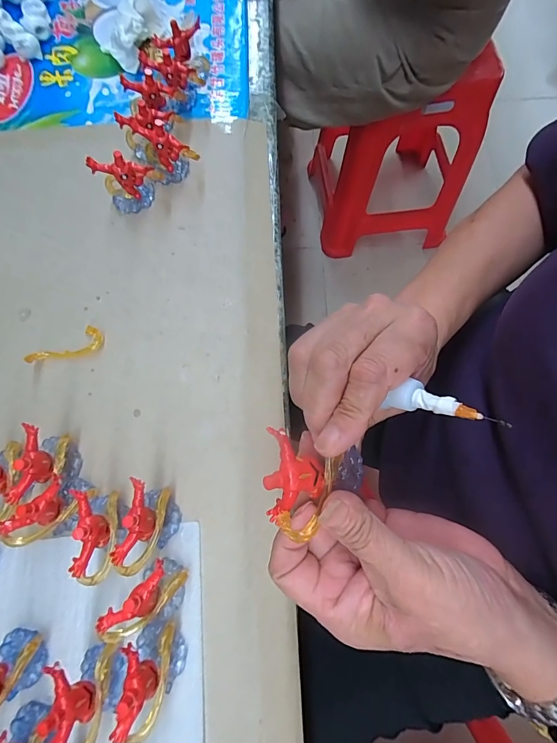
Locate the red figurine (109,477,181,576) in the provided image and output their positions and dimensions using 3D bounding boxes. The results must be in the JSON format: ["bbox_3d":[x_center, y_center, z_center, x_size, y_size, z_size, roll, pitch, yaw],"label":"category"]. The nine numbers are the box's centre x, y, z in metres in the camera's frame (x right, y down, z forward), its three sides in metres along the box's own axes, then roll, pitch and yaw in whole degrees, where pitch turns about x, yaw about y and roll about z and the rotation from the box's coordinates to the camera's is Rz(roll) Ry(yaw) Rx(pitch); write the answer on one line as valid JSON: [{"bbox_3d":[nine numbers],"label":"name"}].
[{"bbox_3d":[-0.087,0.100,0.242,0.030,0.050,0.054,-1,73,-1],"label":"red figurine"}]

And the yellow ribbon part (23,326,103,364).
[{"bbox_3d":[-0.172,-0.022,0.296,0.056,0.016,0.021,-20,75,-7],"label":"yellow ribbon part"}]

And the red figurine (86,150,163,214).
[{"bbox_3d":[-0.130,-0.170,0.321,0.054,0.049,0.026,-15,74,-5],"label":"red figurine"}]

